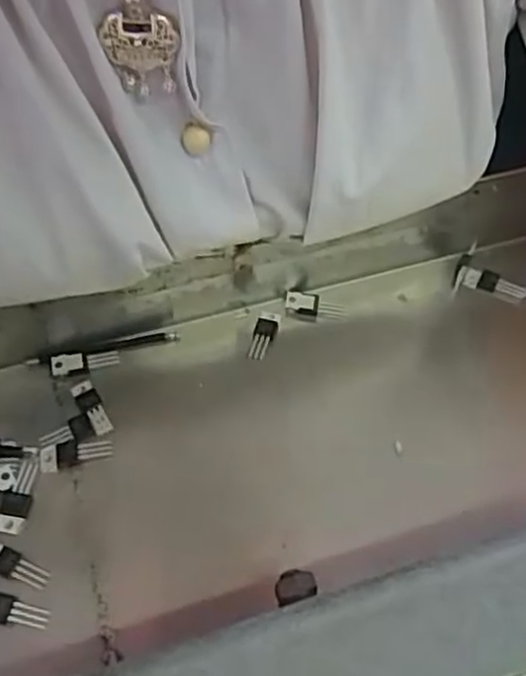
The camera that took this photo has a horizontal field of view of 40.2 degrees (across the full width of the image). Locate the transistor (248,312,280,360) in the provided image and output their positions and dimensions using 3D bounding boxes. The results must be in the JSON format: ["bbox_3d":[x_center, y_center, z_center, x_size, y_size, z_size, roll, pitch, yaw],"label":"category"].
[{"bbox_3d":[0.001,-0.002,0.332,0.010,0.005,0.026,15,57,8],"label":"transistor"}]

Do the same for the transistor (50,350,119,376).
[{"bbox_3d":[-0.079,0.009,0.318,0.029,0.004,0.009,-11,57,-10],"label":"transistor"}]

